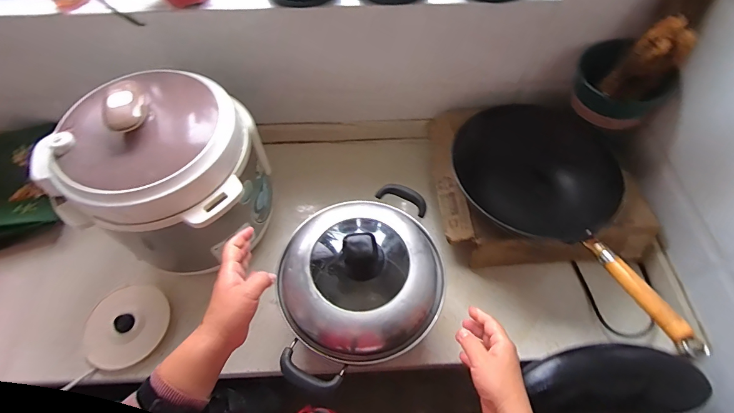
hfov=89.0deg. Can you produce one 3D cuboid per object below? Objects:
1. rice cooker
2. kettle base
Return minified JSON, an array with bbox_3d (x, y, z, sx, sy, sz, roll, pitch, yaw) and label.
[{"bbox_3d":[-0.350,-0.066,0.684,0.298,0.313,0.301,0,58,0],"label":"rice cooker"},{"bbox_3d":[-0.460,0.225,0.716,0.146,0.047,0.158,1,58,1],"label":"kettle base"}]

